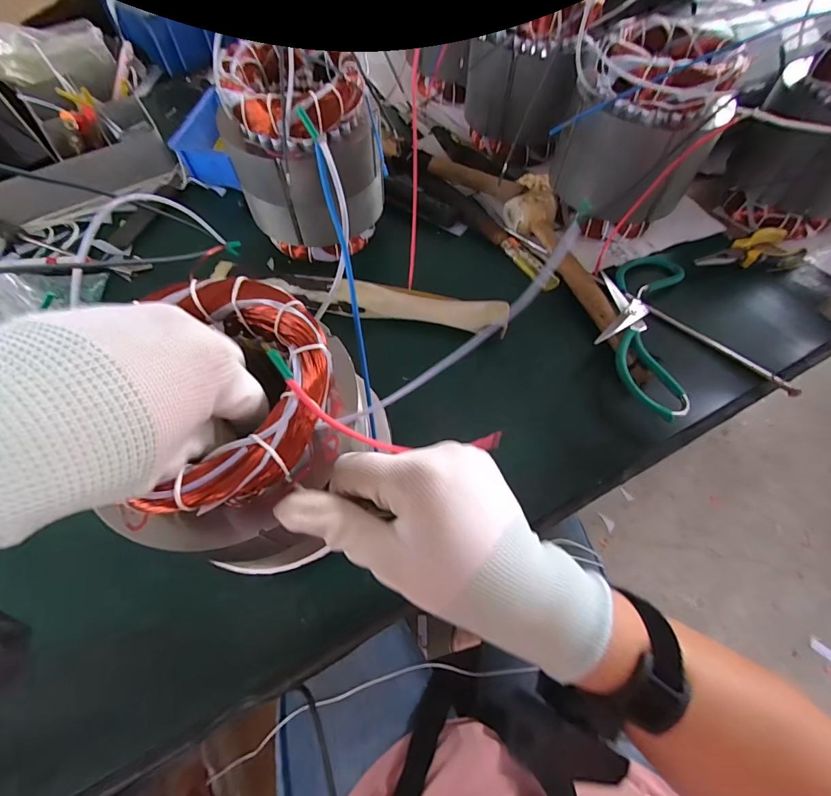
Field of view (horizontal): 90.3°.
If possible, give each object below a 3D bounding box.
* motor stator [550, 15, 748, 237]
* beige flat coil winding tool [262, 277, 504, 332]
[{"bbox_3d":[0.251,-0.293,0.468,0.144,0.173,0.137,41,69,19],"label":"motor stator"},{"bbox_3d":[-0.030,-0.108,0.448,0.253,0.017,0.040,7,62,3],"label":"beige flat coil winding tool"}]

